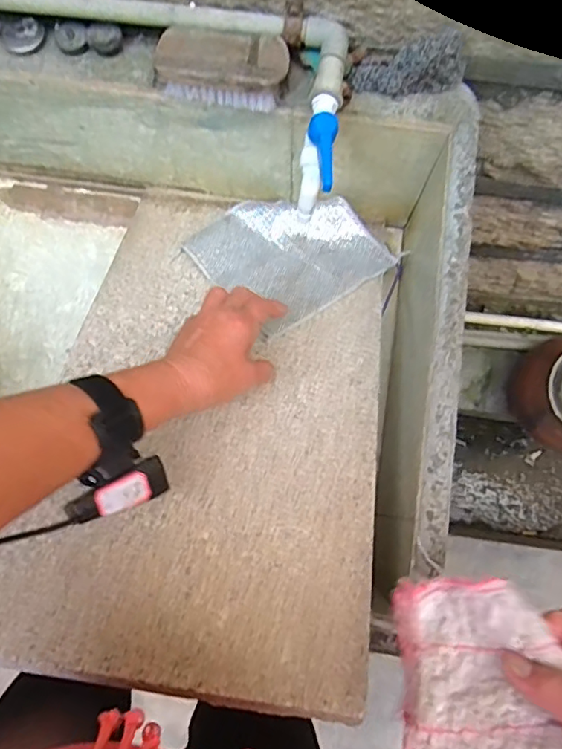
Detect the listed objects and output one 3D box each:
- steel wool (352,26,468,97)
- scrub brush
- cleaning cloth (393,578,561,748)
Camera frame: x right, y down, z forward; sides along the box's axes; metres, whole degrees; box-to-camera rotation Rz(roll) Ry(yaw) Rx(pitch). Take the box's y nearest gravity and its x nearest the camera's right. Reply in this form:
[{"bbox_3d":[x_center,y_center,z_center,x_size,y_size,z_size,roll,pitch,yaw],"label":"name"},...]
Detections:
[{"bbox_3d":[0.124,-0.300,0.541,0.106,0.043,0.034,-7,80,13],"label":"steel wool"},{"bbox_3d":[-0.059,-0.301,0.539,0.130,0.038,0.059,7,80,2],"label":"scrub brush"},{"bbox_3d":[0.116,0.184,0.334,0.101,0.024,0.106,-8,55,29],"label":"cleaning cloth"}]

